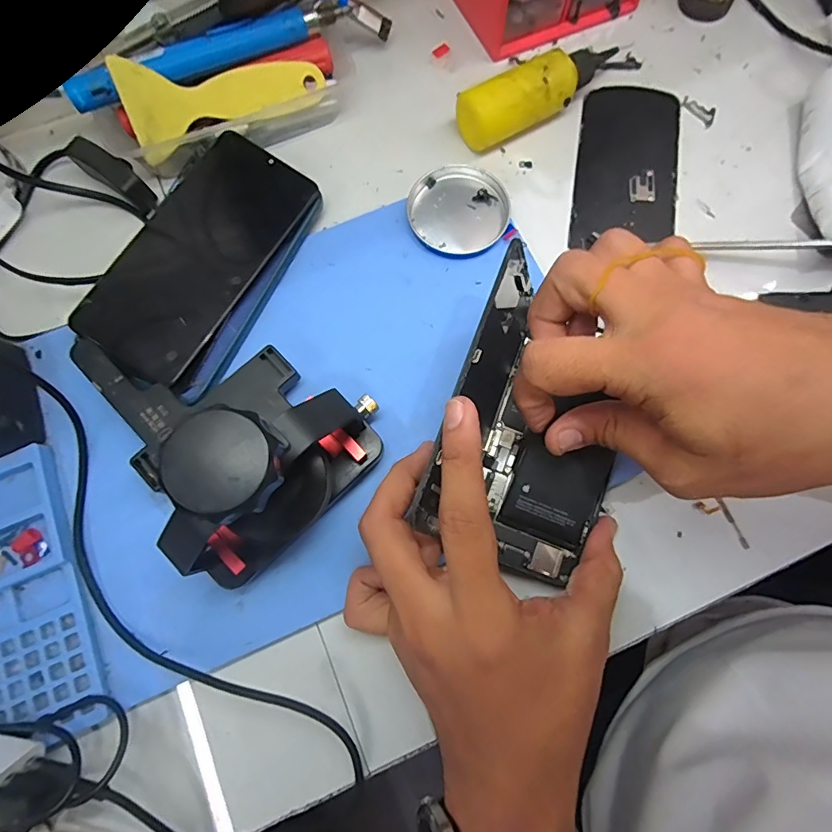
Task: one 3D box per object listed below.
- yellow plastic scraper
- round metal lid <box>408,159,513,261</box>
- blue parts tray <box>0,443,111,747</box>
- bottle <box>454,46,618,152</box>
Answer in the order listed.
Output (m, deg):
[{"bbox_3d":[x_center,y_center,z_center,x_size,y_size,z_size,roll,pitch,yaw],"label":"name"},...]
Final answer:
[{"bbox_3d":[-0.122,-0.201,0.308,0.122,0.051,0.009,-13,38,-14],"label":"yellow plastic scraper"},{"bbox_3d":[0.027,-0.134,0.310,0.062,0.015,0.065,0,75,0],"label":"round metal lid"},{"bbox_3d":[-0.215,0.096,0.247,0.073,0.011,0.149,-21,76,-5],"label":"blue parts tray"},{"bbox_3d":[0.086,-0.223,0.323,0.122,0.037,0.033,-31,77,-8],"label":"bottle"}]

